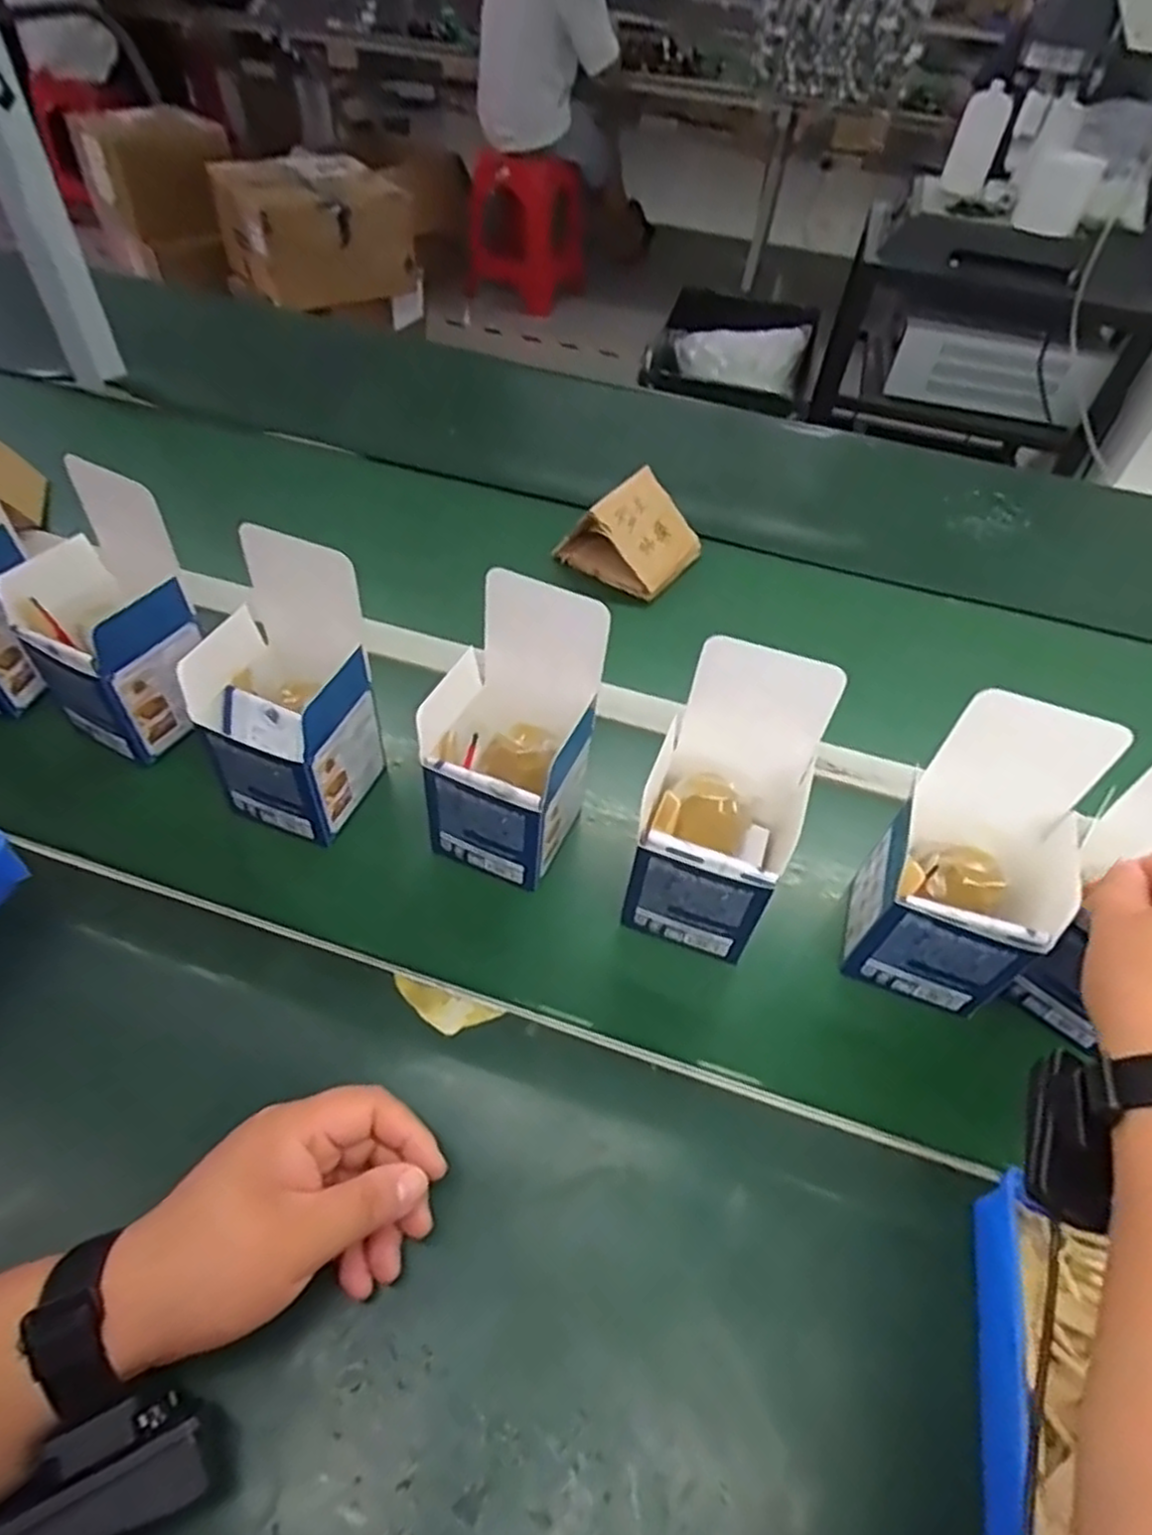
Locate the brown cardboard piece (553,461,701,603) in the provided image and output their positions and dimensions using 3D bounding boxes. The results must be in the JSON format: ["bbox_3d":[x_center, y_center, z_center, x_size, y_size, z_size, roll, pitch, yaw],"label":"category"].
[{"bbox_3d":[0.058,-0.236,0.737,0.111,0.075,0.106,32,54,21],"label":"brown cardboard piece"}]

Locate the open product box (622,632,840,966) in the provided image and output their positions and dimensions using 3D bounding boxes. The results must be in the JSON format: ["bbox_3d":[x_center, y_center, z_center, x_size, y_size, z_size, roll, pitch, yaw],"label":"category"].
[{"bbox_3d":[0.091,0.025,0.449,0.092,0.176,0.099,22,51,13],"label":"open product box"}]

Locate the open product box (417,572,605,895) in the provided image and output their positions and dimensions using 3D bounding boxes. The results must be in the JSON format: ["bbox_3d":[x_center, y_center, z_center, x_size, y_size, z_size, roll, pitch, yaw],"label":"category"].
[{"bbox_3d":[-0.042,-0.015,0.474,0.092,0.180,0.090,20,51,12],"label":"open product box"}]

